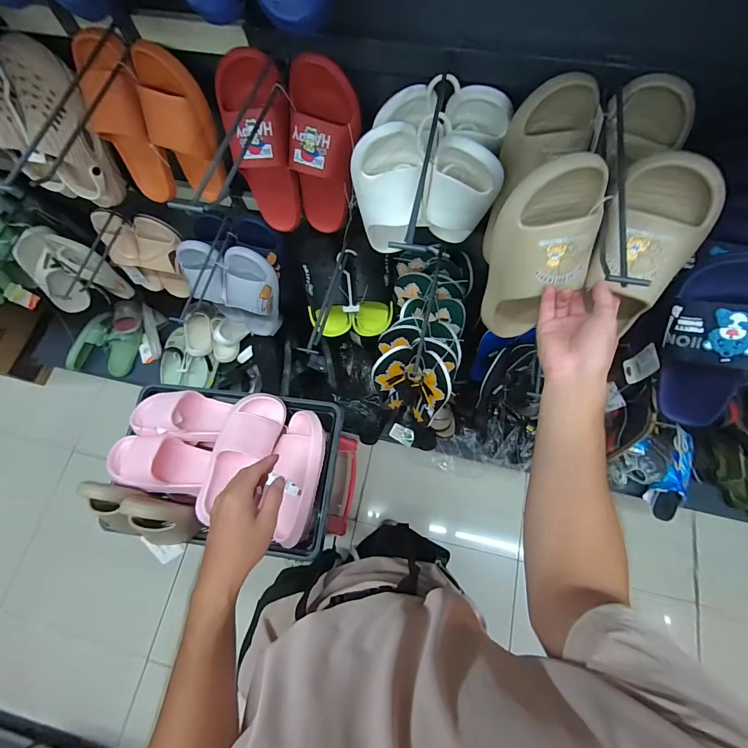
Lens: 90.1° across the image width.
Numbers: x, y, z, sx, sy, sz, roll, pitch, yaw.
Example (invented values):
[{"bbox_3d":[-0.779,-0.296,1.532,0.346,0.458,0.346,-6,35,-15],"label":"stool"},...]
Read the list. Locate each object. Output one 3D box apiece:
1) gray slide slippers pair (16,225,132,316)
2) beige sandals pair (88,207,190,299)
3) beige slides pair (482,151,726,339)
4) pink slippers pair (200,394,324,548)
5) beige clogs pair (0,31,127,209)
[{"bbox_3d":[-0.898,-0.289,1.114,0.215,0.275,0.154,21,74,9],"label":"gray slide slippers pair"},{"bbox_3d":[-0.617,-0.324,1.039,0.222,0.275,0.070,1,72,3],"label":"beige sandals pair"},{"bbox_3d":[0.259,-0.125,0.471,0.220,0.257,0.095,-5,55,-2],"label":"beige slides pair"},{"bbox_3d":[-0.213,0.186,0.763,0.214,0.089,0.259,17,73,8],"label":"pink slippers pair"},{"bbox_3d":[-0.630,-0.471,0.724,0.203,0.240,0.171,41,78,14],"label":"beige clogs pair"}]

